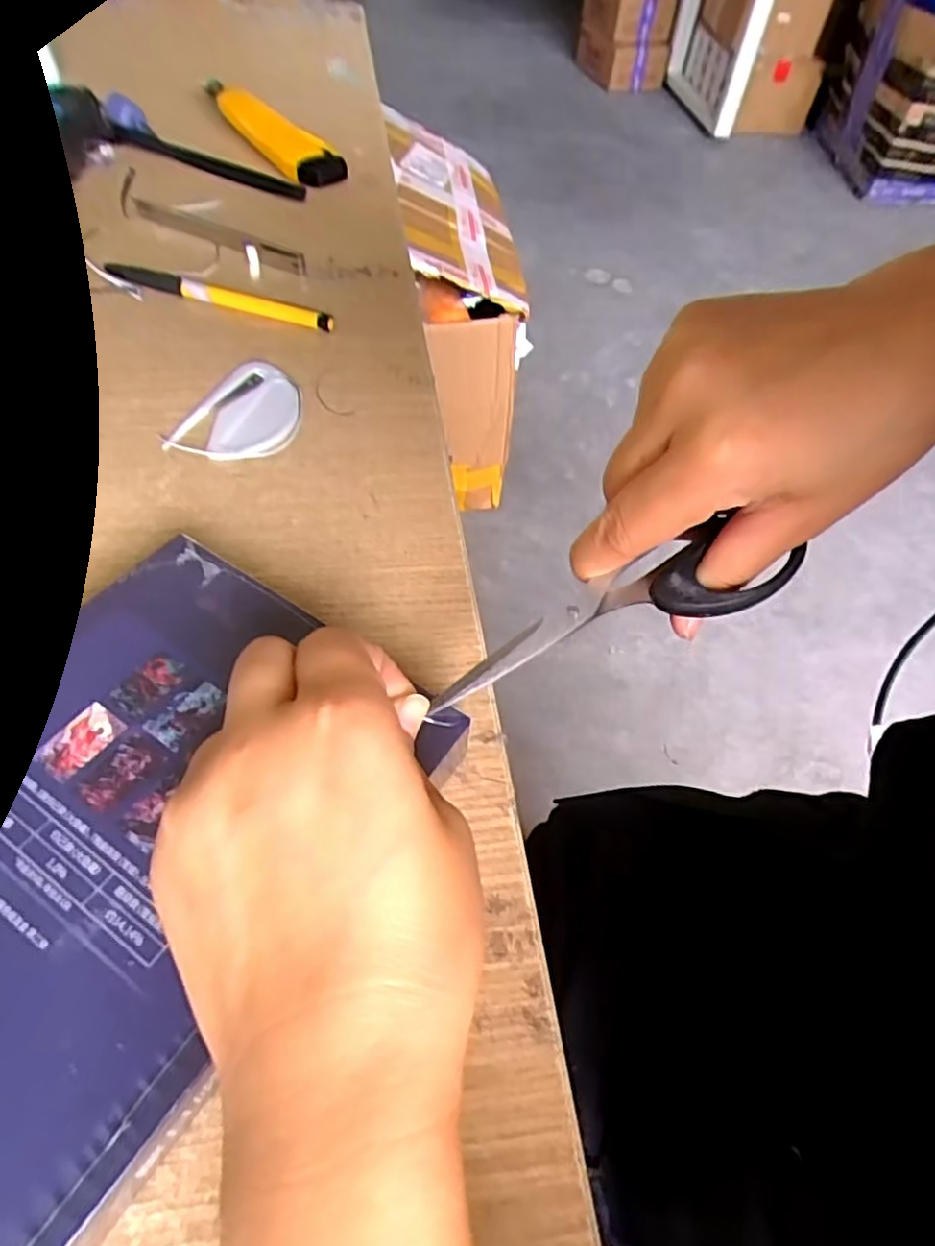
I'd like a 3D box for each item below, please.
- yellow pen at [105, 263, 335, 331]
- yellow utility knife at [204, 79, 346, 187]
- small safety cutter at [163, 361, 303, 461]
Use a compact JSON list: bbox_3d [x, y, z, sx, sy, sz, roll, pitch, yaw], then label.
[{"bbox_3d":[-0.138,-0.183,0.380,0.135,0.008,0.012,17,54,7],"label":"yellow pen"},{"bbox_3d":[-0.147,-0.365,0.503,0.038,0.023,0.172,-28,61,-24],"label":"yellow utility knife"},{"bbox_3d":[-0.107,-0.102,0.330,0.052,0.005,0.073,13,53,4],"label":"small safety cutter"}]

